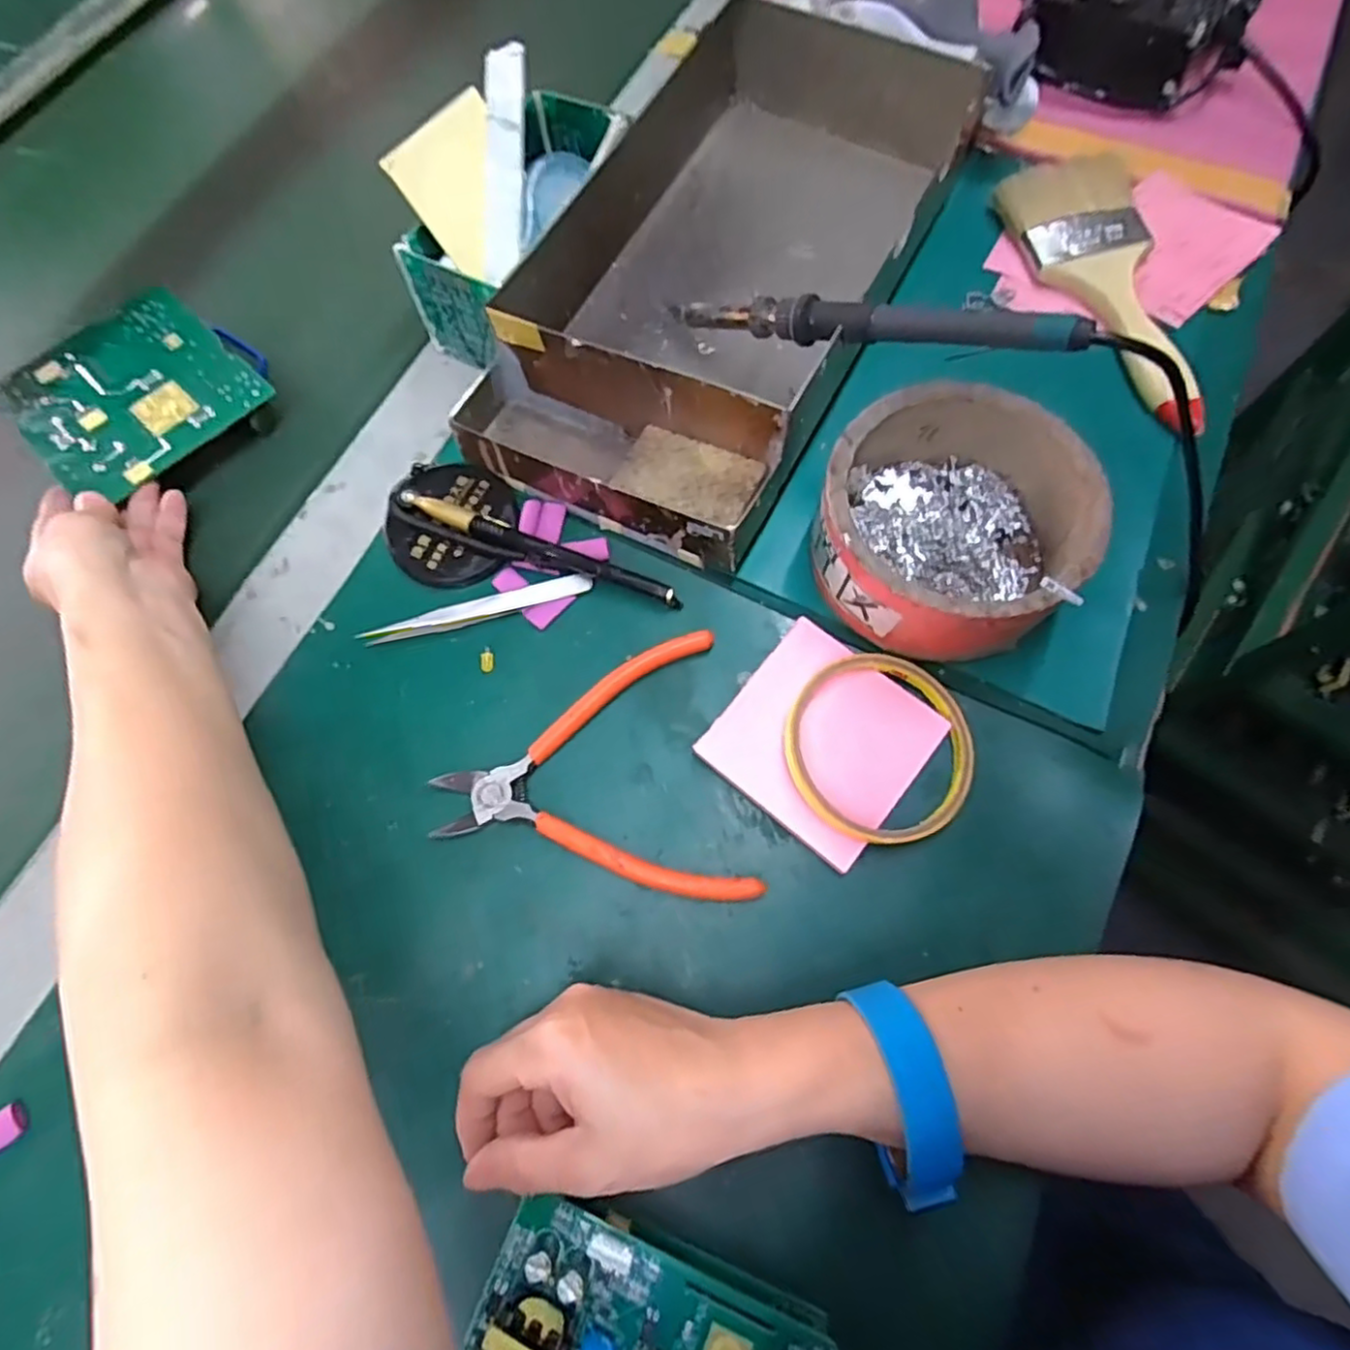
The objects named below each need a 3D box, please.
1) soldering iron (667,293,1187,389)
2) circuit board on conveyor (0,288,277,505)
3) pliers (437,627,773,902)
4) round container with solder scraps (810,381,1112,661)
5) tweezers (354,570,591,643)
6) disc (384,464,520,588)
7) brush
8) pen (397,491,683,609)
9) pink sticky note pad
[{"bbox_3d":[0.087,-0.160,0.317,0.225,0.019,0.017,23,71,32],"label":"soldering iron"},{"bbox_3d":[-0.303,-0.161,0.395,0.122,0.023,0.124,-42,74,-12],"label":"circuit board on conveyor"},{"bbox_3d":[-0.040,0.047,0.318,0.135,0.007,0.123,-8,70,-1],"label":"pliers"},{"bbox_3d":[0.129,-0.071,0.328,0.117,0.050,0.120,-1,70,2],"label":"round container with solder scraps"},{"bbox_3d":[-0.098,-0.034,0.349,0.114,0.009,0.013,-16,70,-3],"label":"tweezers"},{"bbox_3d":[-0.115,-0.079,0.360,0.064,0.009,0.066,1,78,-4],"label":"disc"},{"bbox_3d":[0.256,-0.223,0.393,0.065,0.023,0.190,-16,70,-3],"label":"brush"},{"bbox_3d":[-0.069,-0.063,0.351,0.148,0.018,0.013,22,72,10],"label":"pen"},{"bbox_3d":[0.068,0.029,0.318,0.085,0.012,0.084,37,76,14],"label":"pink sticky note pad"}]

